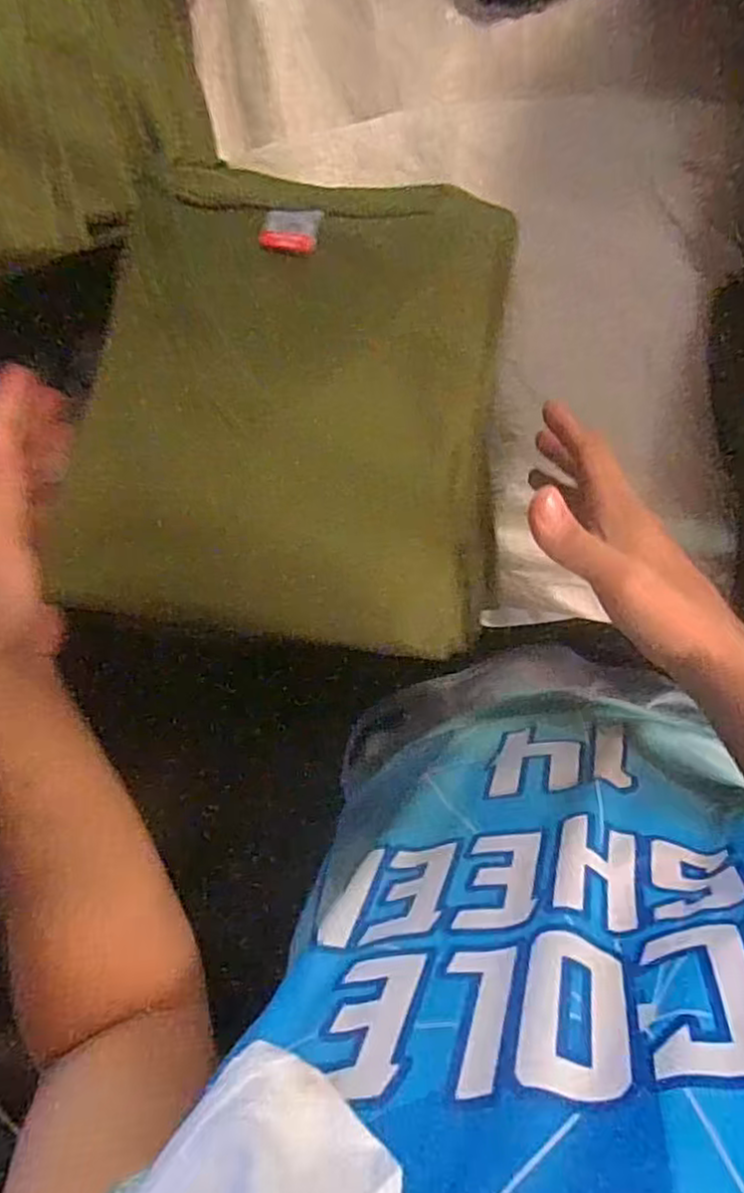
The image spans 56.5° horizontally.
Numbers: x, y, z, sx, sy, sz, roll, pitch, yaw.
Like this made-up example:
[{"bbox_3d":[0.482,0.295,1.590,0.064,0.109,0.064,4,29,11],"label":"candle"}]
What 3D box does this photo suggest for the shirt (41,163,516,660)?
[{"bbox_3d":[-0.044,-0.117,0.394,0.234,0.029,0.276,8,82,8],"label":"shirt"}]

